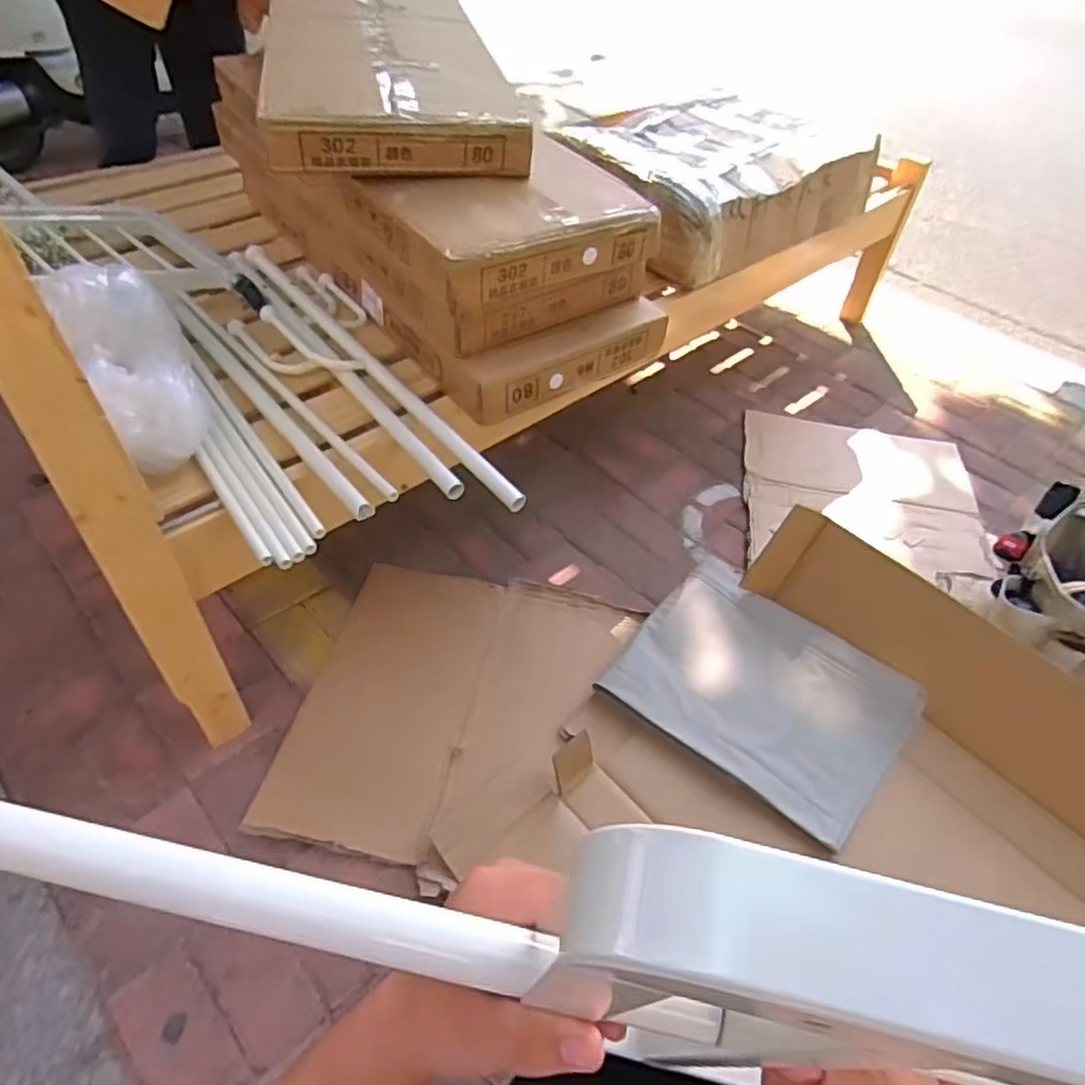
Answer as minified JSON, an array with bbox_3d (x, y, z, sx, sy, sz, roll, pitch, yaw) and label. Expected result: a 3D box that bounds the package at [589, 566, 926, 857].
[{"bbox_3d":[0.367,0.238,1.173,0.425,0.044,0.335,33,53,24],"label":"package"}]

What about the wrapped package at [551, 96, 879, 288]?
[{"bbox_3d":[0.367,-0.808,1.562,0.701,0.178,0.431,-34,58,-31],"label":"wrapped package"}]

